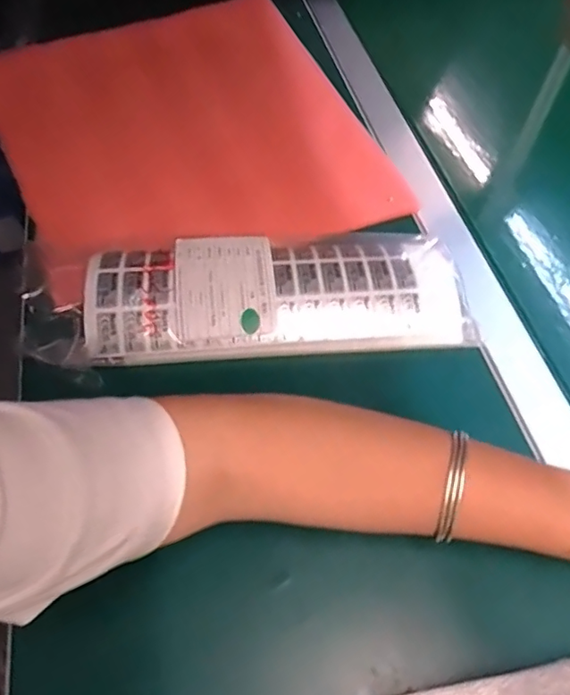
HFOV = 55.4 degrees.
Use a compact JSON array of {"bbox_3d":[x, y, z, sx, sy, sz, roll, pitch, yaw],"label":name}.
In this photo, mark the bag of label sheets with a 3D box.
[{"bbox_3d":[-0.027,-0.044,0.425,0.340,0.037,0.108,-5,56,-4],"label":"bag of label sheets"}]

